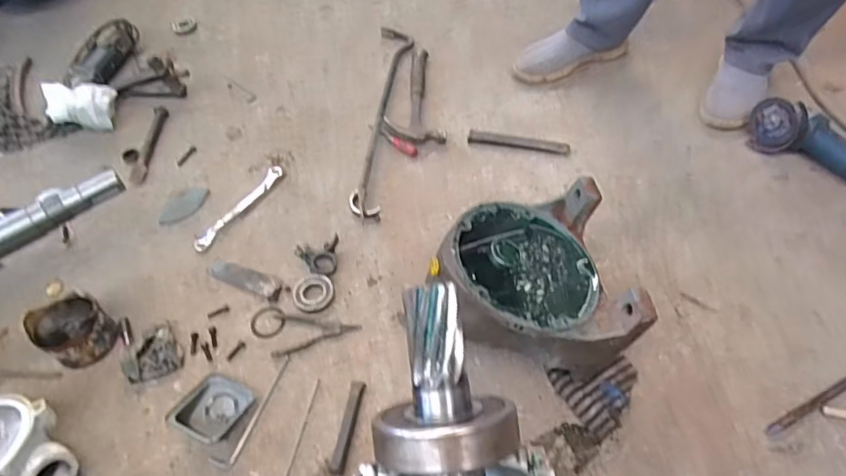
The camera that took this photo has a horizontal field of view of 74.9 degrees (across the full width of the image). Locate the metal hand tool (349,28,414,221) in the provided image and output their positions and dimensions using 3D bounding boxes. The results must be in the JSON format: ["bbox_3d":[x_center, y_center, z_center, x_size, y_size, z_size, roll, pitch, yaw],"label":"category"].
[{"bbox_3d":[-0.083,-0.286,1.199,0.076,0.031,0.599,1,54,6],"label":"metal hand tool"}]

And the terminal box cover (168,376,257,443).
[{"bbox_3d":[-0.315,0.254,0.828,0.092,0.036,0.097,19,58,18],"label":"terminal box cover"}]

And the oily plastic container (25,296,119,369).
[{"bbox_3d":[-0.566,0.154,0.902,0.106,0.085,0.096,28,61,23],"label":"oily plastic container"}]

